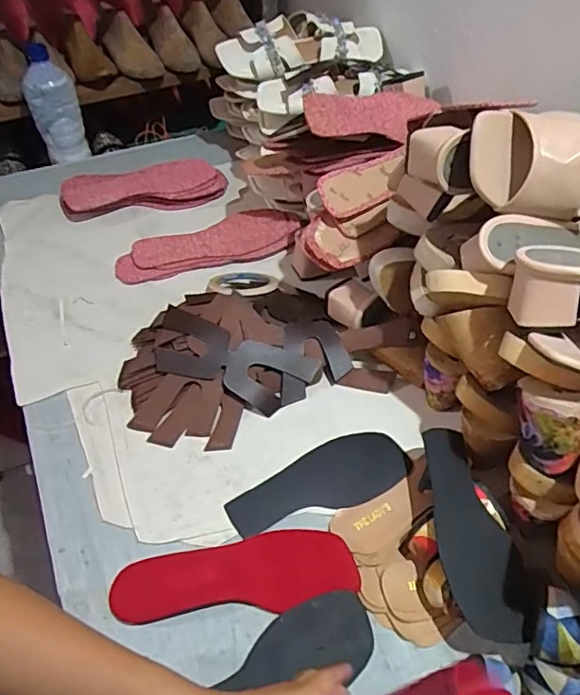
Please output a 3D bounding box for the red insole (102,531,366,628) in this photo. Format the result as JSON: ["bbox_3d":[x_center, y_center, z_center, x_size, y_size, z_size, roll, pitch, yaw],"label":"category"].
[{"bbox_3d":[-0.055,0.229,0.547,0.234,0.011,0.070,-10,57,-6],"label":"red insole"}]

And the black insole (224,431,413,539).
[{"bbox_3d":[0.034,0.154,0.618,0.206,0.004,0.079,-22,54,-16],"label":"black insole"}]

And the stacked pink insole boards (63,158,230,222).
[{"bbox_3d":[-0.245,-0.271,0.932,0.261,0.052,0.090,-10,53,-8],"label":"stacked pink insole boards"}]

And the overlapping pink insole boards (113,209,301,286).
[{"bbox_3d":[-0.125,-0.162,0.853,0.285,0.027,0.089,-14,53,-11],"label":"overlapping pink insole boards"}]

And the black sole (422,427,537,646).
[{"bbox_3d":[0.174,0.181,0.546,0.076,0.017,0.204,-16,56,-7],"label":"black sole"}]

